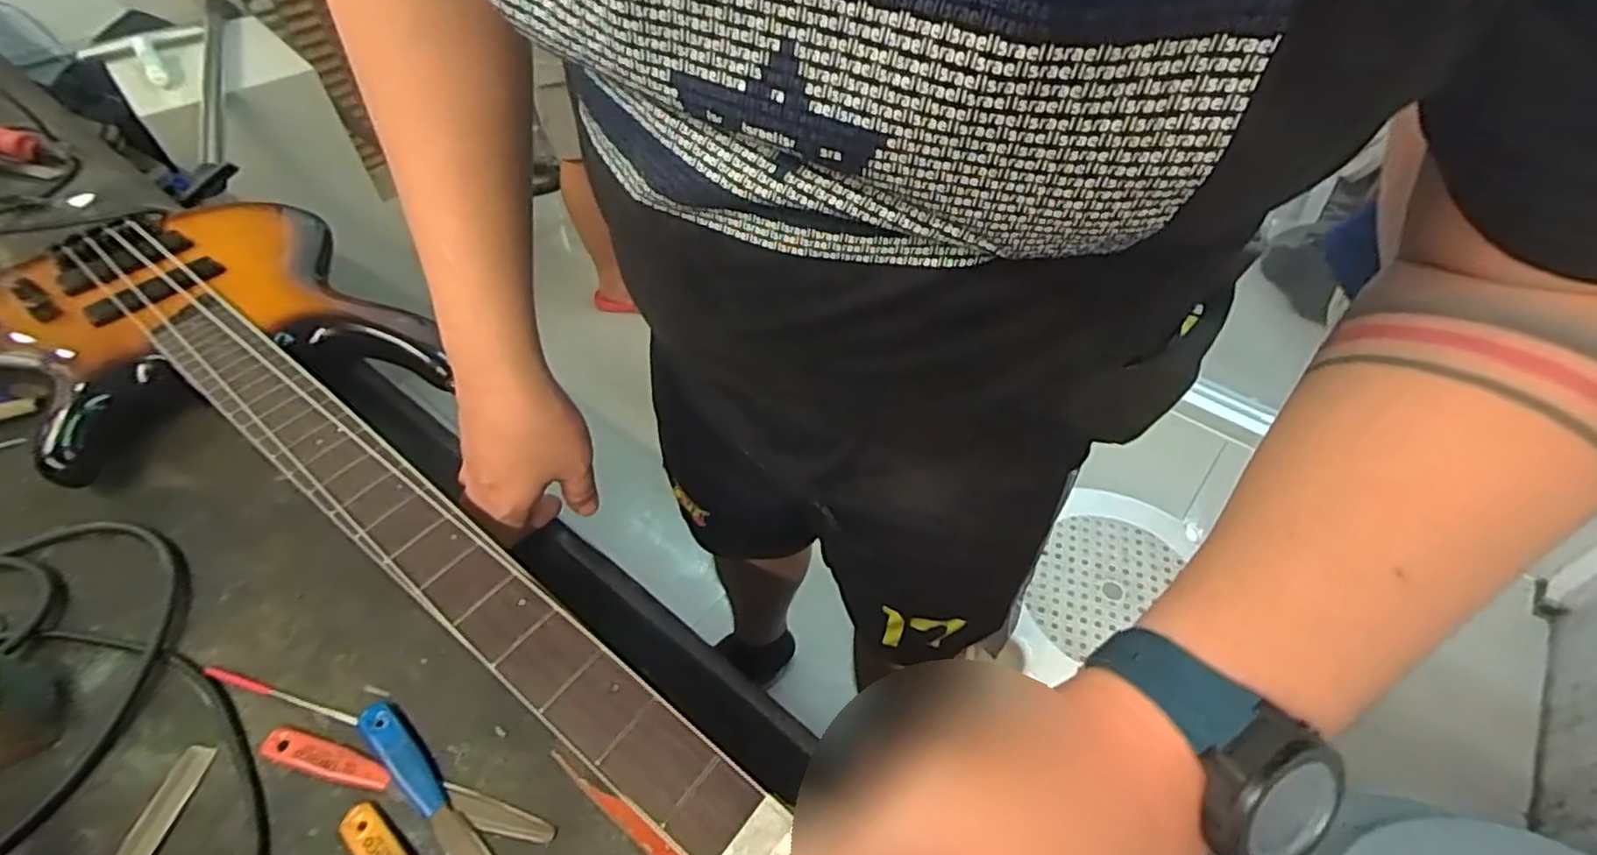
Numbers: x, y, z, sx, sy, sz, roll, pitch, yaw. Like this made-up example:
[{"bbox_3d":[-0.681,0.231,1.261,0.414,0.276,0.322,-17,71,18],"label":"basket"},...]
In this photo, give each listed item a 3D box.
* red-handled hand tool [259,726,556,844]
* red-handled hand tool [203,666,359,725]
[{"bbox_3d":[-0.228,0.205,0.398,0.185,0.006,0.020,11,49,10],"label":"red-handled hand tool"},{"bbox_3d":[-0.325,0.168,0.434,0.111,0.009,0.007,12,49,11],"label":"red-handled hand tool"}]

